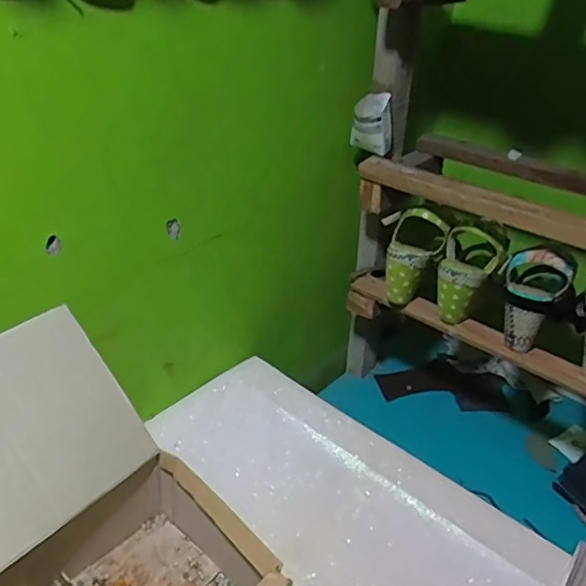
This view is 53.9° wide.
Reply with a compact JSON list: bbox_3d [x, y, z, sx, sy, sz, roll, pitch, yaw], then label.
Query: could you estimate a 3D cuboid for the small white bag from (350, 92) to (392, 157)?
[{"bbox_3d":[0.114,-0.244,0.832,0.054,0.079,0.027,3,32,0],"label":"small white bag"}]

